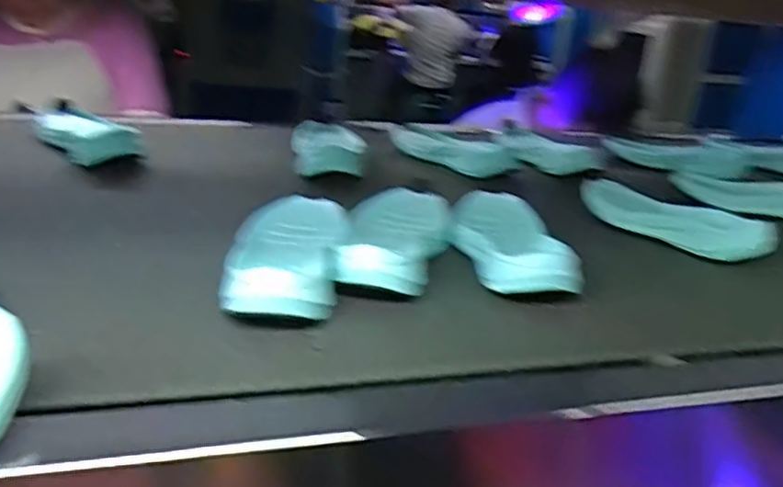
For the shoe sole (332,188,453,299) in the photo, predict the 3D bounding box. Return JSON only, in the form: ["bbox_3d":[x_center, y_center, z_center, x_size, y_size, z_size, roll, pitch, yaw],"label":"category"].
[{"bbox_3d":[0.003,-0.007,0.589,0.085,0.036,0.207,7,20,6],"label":"shoe sole"}]

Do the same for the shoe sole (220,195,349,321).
[{"bbox_3d":[-0.079,0.006,0.528,0.080,0.040,0.183,5,20,-1],"label":"shoe sole"}]

